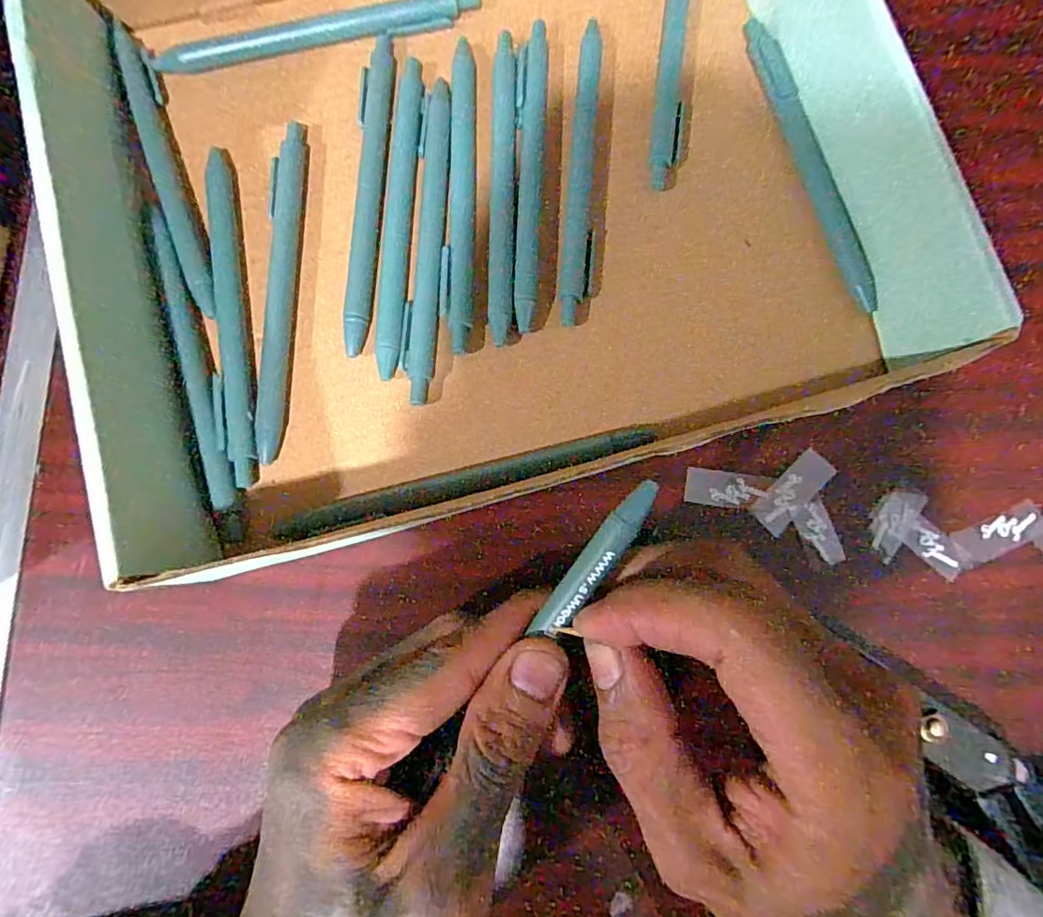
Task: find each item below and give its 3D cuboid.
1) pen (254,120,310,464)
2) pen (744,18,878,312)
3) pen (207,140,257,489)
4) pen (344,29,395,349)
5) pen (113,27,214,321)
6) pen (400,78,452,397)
[{"bbox_3d":[-0.101,-0.073,0.226,0.013,0.008,0.146,2,80,-1],"label":"pen"},{"bbox_3d":[0.127,-0.130,0.240,0.010,0.006,0.137,-18,81,-5],"label":"pen"},{"bbox_3d":[-0.119,-0.060,0.222,0.011,0.008,0.142,-8,81,-3],"label":"pen"},{"bbox_3d":[-0.066,-0.116,0.235,0.013,0.007,0.146,3,80,-1],"label":"pen"},{"bbox_3d":[-0.151,-0.122,0.233,0.013,0.007,0.133,-17,81,-5],"label":"pen"},{"bbox_3d":[-0.039,-0.094,0.231,0.013,0.006,0.141,4,80,-1],"label":"pen"}]

